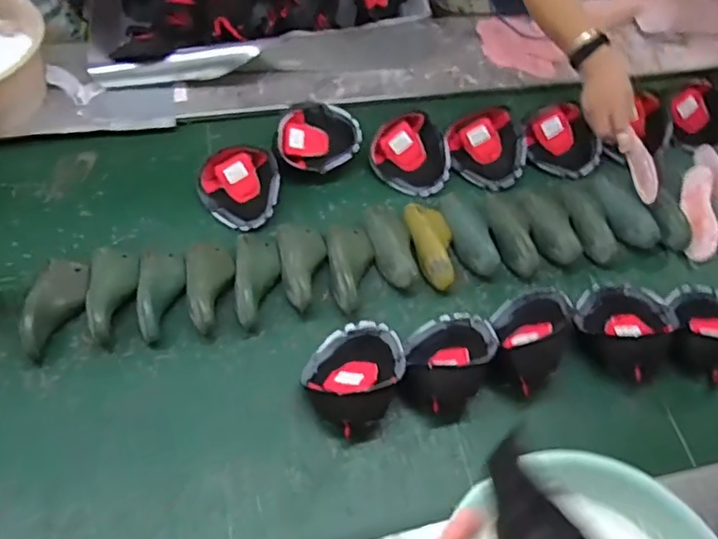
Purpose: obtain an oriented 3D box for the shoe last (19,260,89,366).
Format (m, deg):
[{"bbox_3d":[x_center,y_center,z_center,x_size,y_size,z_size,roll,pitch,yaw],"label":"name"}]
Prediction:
[{"bbox_3d":[-0.429,0.048,0.831,0.073,0.044,0.158,0,56,-5],"label":"shoe last"}]

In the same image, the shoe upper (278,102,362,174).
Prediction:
[{"bbox_3d":[-0.071,-0.237,1.033,0.139,0.060,0.130,-3,56,-7],"label":"shoe upper"}]

